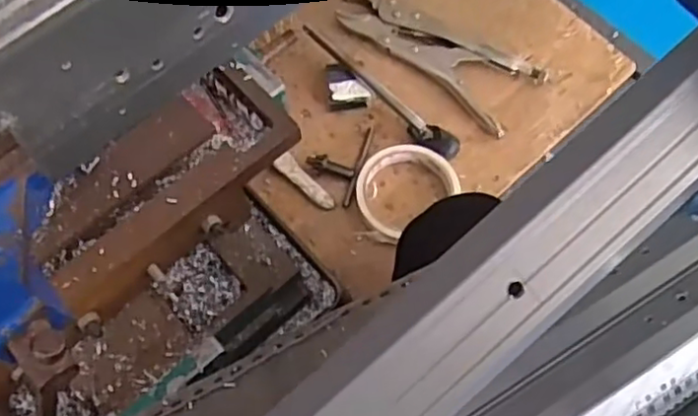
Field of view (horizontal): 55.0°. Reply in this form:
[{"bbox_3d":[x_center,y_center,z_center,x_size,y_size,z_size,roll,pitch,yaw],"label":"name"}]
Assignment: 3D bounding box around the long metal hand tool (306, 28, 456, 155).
[{"bbox_3d":[0.030,-0.112,0.636,0.185,0.028,0.025,42,74,15],"label":"long metal hand tool"}]

